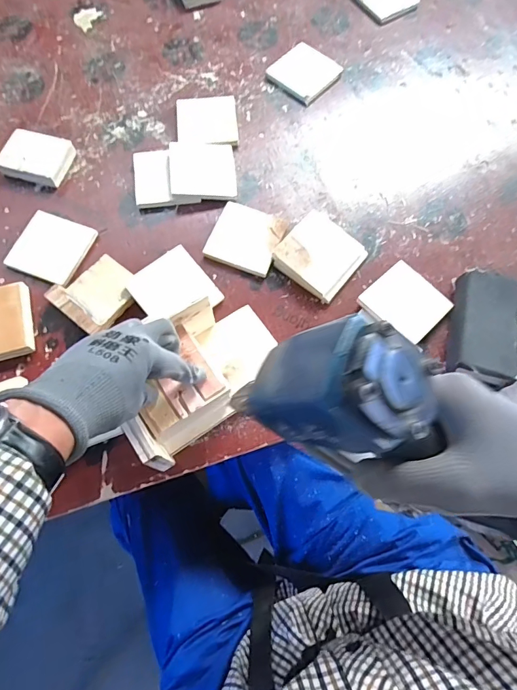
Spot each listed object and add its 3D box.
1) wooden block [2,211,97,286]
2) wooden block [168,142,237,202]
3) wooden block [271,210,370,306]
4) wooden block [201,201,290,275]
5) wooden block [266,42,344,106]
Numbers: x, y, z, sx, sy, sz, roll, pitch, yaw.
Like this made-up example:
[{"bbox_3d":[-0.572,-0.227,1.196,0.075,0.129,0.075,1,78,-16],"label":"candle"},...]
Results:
[{"bbox_3d":[-0.283,-0.133,0.568,0.093,0.010,0.093,19,72,5],"label":"wooden block"},{"bbox_3d":[-0.080,-0.256,0.601,0.094,0.017,0.092,-4,71,-3],"label":"wooden block"},{"bbox_3d":[0.085,-0.124,0.562,0.100,0.020,0.105,38,74,11],"label":"wooden block"},{"bbox_3d":[-0.017,-0.148,0.572,0.091,0.012,0.094,21,72,6],"label":"wooden block"},{"bbox_3d":[0.076,-0.447,0.678,0.097,0.013,0.099,42,75,12],"label":"wooden block"}]

